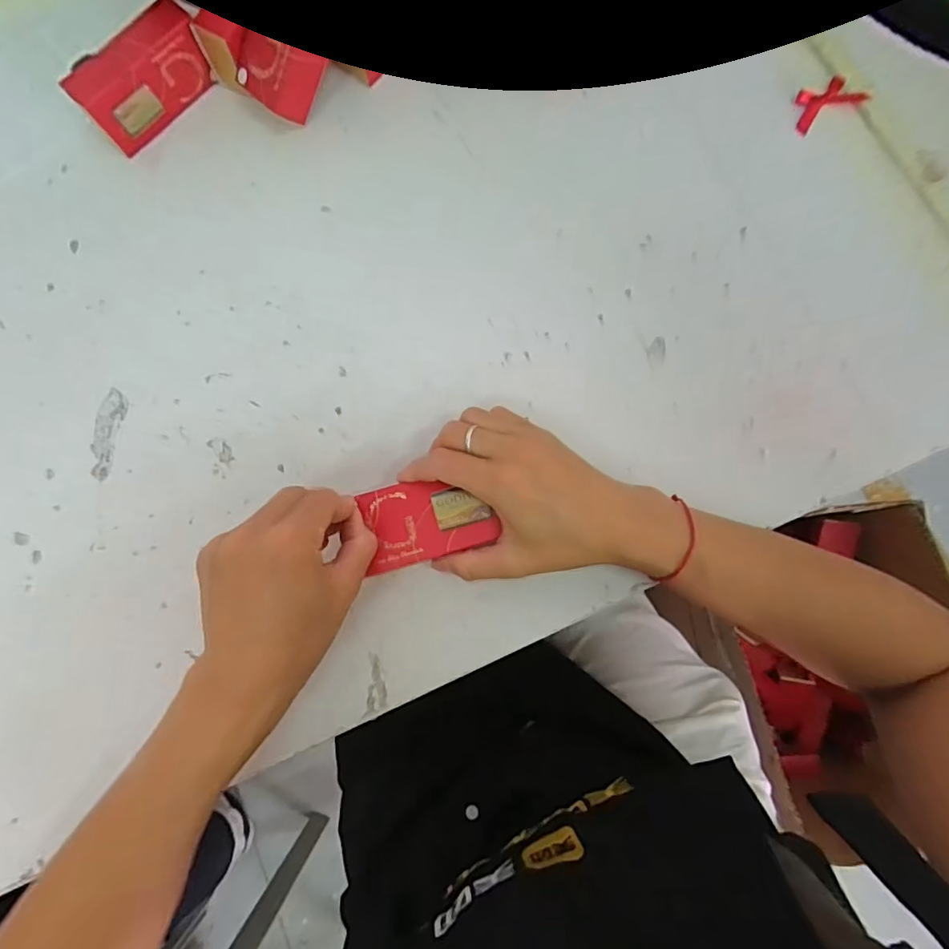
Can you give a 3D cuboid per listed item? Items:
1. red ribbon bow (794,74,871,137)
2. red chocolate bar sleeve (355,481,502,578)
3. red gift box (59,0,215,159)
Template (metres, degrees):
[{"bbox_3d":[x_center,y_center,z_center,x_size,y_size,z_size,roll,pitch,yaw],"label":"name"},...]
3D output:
[{"bbox_3d":[0.262,-0.280,0.394,0.058,0.005,0.032,-29,80,-2],"label":"red ribbon bow"},{"bbox_3d":[-0.028,0.027,0.322,0.077,0.007,0.049,-14,80,1],"label":"red chocolate bar sleeve"},{"bbox_3d":[-0.253,-0.303,0.404,0.099,0.048,0.038,-44,81,-4],"label":"red gift box"}]

